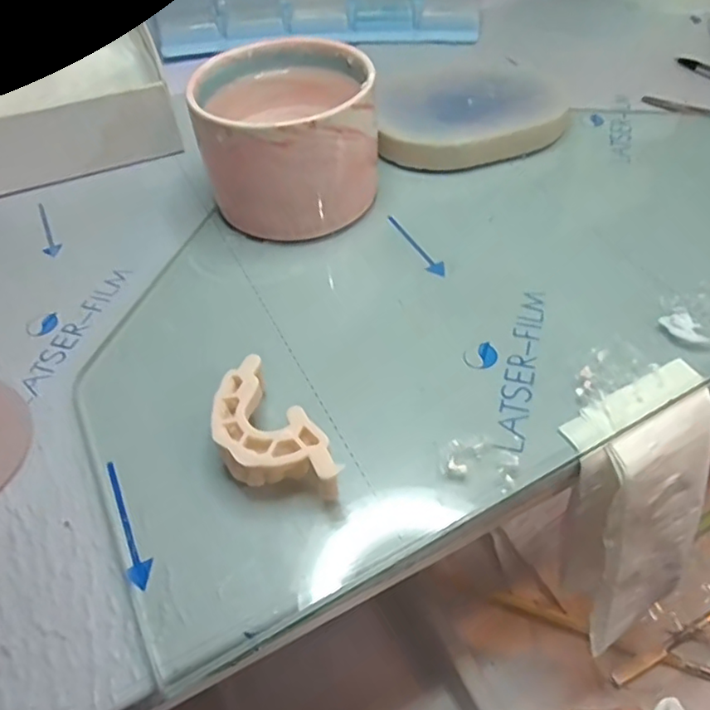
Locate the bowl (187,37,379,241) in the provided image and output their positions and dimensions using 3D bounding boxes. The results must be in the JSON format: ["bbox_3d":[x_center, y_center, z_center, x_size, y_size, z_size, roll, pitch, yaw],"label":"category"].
[{"bbox_3d":[-0.030,-0.101,0.271,0.076,0.060,0.080,-2,50,2],"label":"bowl"}]

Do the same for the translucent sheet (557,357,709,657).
[{"bbox_3d":[0.105,0.065,0.230,0.064,0.104,0.052,-24,52,-15],"label":"translucent sheet"}]

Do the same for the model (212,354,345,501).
[{"bbox_3d":[-0.029,0.030,0.194,0.028,0.021,0.053,-32,55,-21],"label":"model"}]

